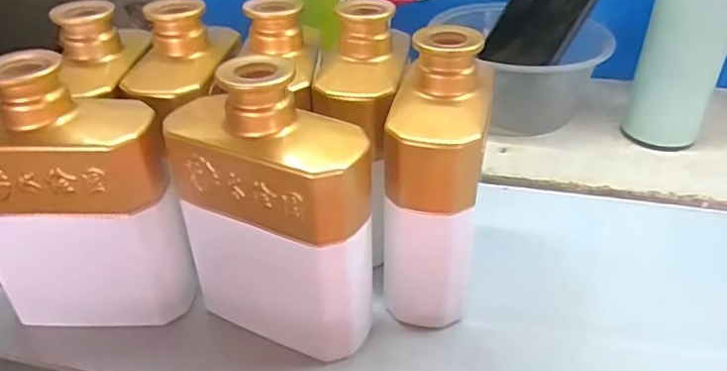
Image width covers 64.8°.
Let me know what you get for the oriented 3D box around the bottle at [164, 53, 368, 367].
[{"bbox_3d":[-0.049,0.016,0.314,0.105,0.158,0.060,20,42,24],"label":"bottle"}]

